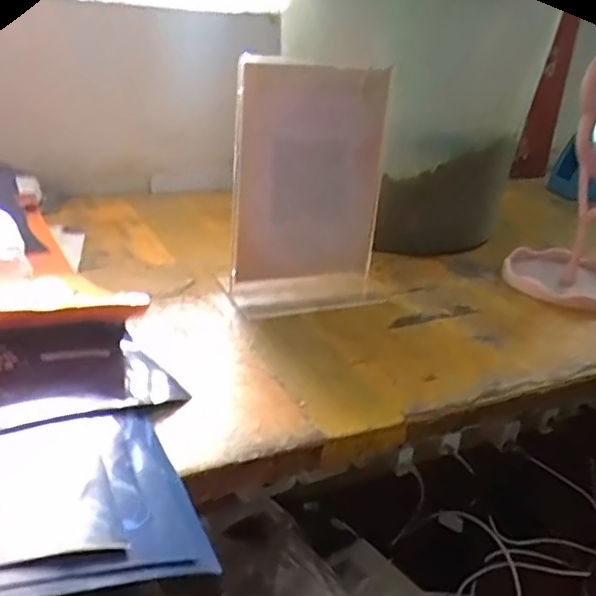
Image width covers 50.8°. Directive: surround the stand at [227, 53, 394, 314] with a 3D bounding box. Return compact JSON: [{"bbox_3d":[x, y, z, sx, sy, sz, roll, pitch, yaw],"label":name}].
[{"bbox_3d":[0.011,-0.067,0.398,0.099,0.152,0.030,-5,24,-20],"label":"stand"}]

